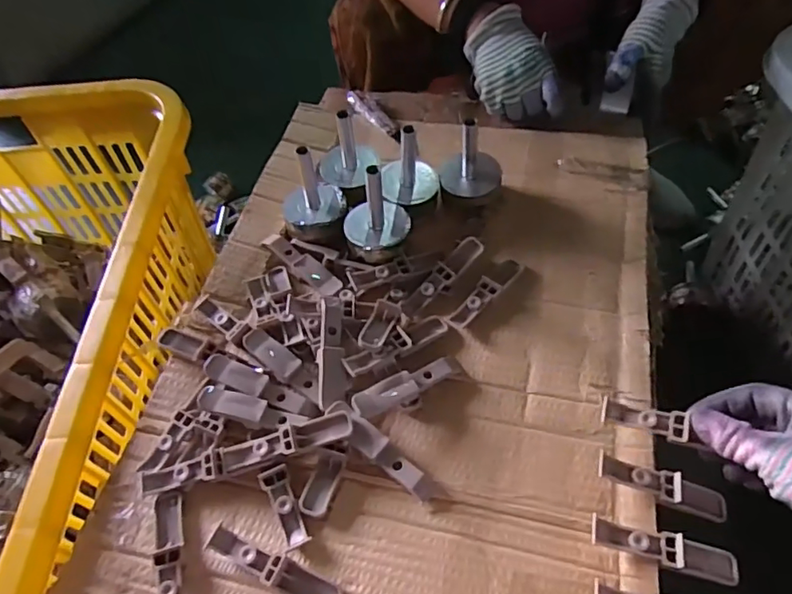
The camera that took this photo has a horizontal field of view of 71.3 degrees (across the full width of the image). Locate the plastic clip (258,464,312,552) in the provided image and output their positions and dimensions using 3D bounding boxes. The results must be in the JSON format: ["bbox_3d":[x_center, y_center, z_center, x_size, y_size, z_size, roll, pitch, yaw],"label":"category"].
[{"bbox_3d":[-0.079,0.150,0.395,0.020,0.008,0.058,-25,57,-12],"label":"plastic clip"}]

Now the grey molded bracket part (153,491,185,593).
[{"bbox_3d":[-0.156,0.181,0.378,0.019,0.010,0.096,-14,56,-5],"label":"grey molded bracket part"}]

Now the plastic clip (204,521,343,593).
[{"bbox_3d":[-0.083,0.183,0.370,0.100,0.011,0.019,18,59,16],"label":"plastic clip"}]

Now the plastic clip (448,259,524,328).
[{"bbox_3d":[0.083,-0.005,0.504,0.020,0.012,0.094,37,66,26],"label":"plastic clip"}]

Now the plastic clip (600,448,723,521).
[{"bbox_3d":[0.191,0.136,0.395,0.101,0.017,0.024,22,58,-6],"label":"plastic clip"}]

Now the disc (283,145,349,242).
[{"bbox_3d":[-0.081,-0.094,0.514,0.061,0.075,0.052,-4,55,2],"label":"disc"}]

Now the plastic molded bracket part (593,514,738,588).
[{"bbox_3d":[0.180,0.170,0.373,0.100,0.022,0.022,17,57,-3],"label":"plastic molded bracket part"}]

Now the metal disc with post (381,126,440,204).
[{"bbox_3d":[0.012,-0.129,0.524,0.054,0.072,0.050,-2,55,3],"label":"metal disc with post"}]

